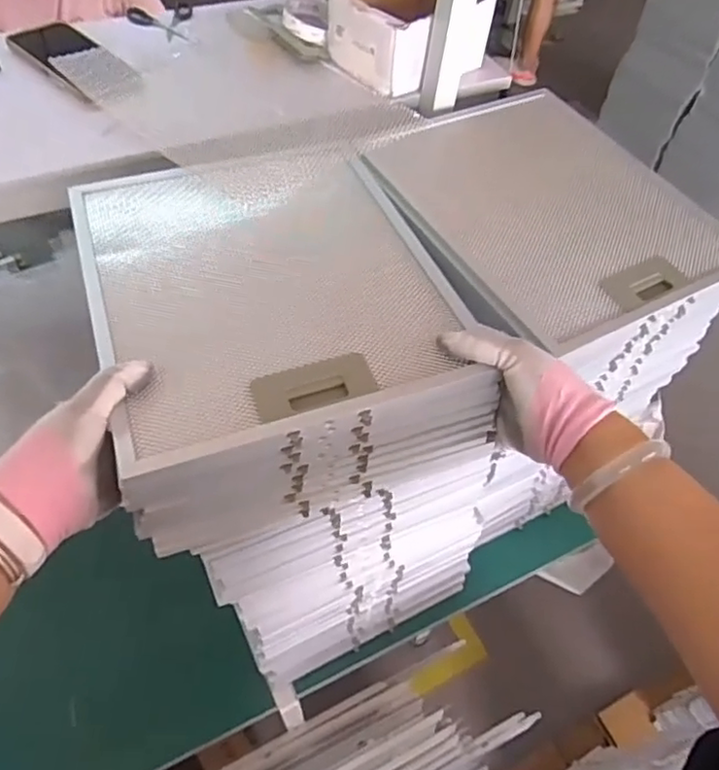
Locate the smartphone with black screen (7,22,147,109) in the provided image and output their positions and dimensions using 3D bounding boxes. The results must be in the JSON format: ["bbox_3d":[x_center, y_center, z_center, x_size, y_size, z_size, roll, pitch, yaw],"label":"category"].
[{"bbox_3d":[-0.319,-0.364,0.717,0.173,0.013,0.079,38,59,21],"label":"smartphone with black screen"}]

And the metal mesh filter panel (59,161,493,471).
[{"bbox_3d":[-0.079,-0.091,0.534,0.271,0.021,0.320,-16,53,-15],"label":"metal mesh filter panel"}]

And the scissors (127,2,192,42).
[{"bbox_3d":[-0.249,-0.457,0.804,0.077,0.011,0.083,-9,55,-12],"label":"scissors"}]

